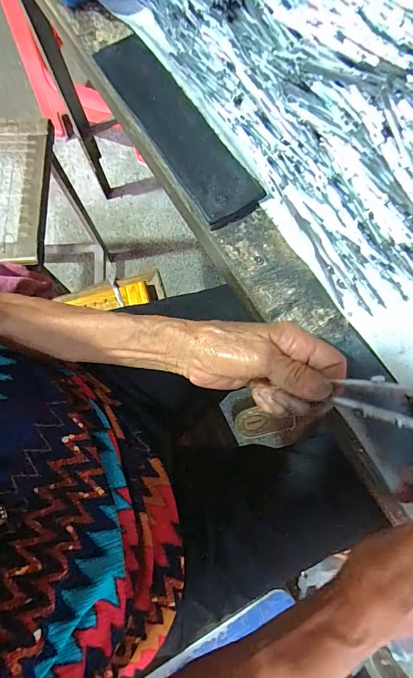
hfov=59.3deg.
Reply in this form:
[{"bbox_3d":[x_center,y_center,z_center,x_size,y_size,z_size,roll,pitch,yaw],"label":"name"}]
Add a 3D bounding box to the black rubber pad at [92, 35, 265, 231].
[{"bbox_3d":[-0.030,-0.200,0.335,0.054,0.014,0.219,-32,80,-7],"label":"black rubber pad"}]

